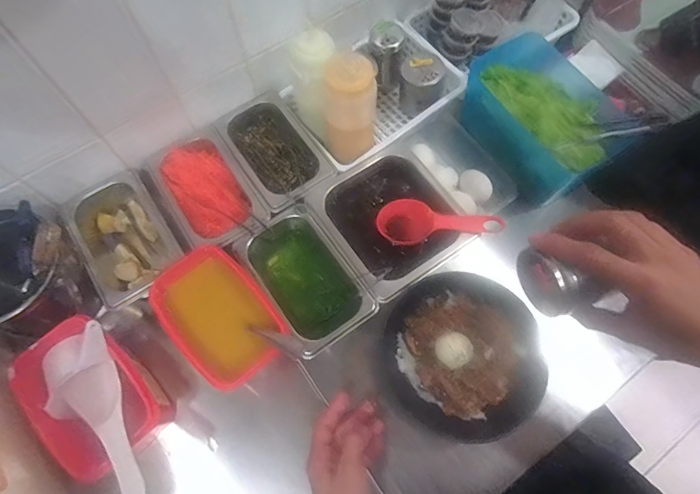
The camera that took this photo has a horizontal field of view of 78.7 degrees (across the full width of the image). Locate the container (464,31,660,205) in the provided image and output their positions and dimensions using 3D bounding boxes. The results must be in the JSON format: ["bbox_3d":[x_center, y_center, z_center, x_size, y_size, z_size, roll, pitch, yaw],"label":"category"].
[{"bbox_3d":[0.258,-0.187,0.584,0.140,0.080,0.219,-29,70,-11],"label":"container"}]

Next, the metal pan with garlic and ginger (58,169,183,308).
[{"bbox_3d":[-0.290,-0.010,0.559,0.107,0.060,0.175,-34,71,-13],"label":"metal pan with garlic and ginger"}]

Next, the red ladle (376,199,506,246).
[{"bbox_3d":[0.109,-0.033,0.549,0.147,0.031,0.059,-4,67,-1],"label":"red ladle"}]

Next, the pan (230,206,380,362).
[{"bbox_3d":[-0.056,0.041,0.537,0.105,0.052,0.174,-35,71,-13],"label":"pan"}]

